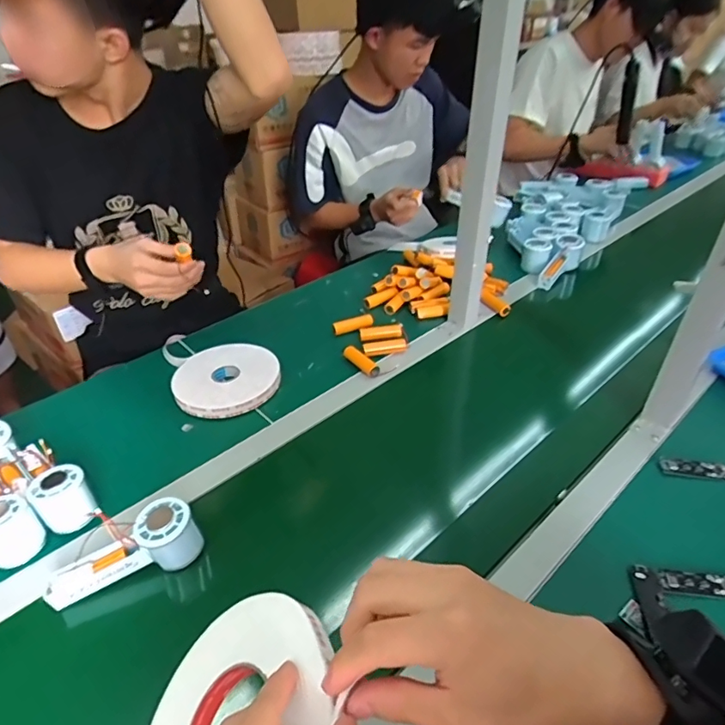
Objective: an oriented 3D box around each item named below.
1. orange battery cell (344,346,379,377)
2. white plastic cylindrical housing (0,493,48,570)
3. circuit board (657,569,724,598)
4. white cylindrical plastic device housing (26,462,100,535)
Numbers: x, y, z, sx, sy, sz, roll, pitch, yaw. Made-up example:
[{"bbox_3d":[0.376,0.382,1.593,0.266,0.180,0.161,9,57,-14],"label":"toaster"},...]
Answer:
[{"bbox_3d":[-0.004,-0.002,0.810,0.022,0.026,0.079,-24,43,-26],"label":"orange battery cell"},{"bbox_3d":[-0.387,0.183,0.546,0.056,0.052,0.055,-1,38,1],"label":"white plastic cylindrical housing"},{"bbox_3d":[0.355,0.229,0.513,0.091,0.013,0.023,3,38,6],"label":"circuit board"},{"bbox_3d":[-0.346,0.157,0.580,0.055,0.059,0.062,-25,44,-28],"label":"white cylindrical plastic device housing"}]

